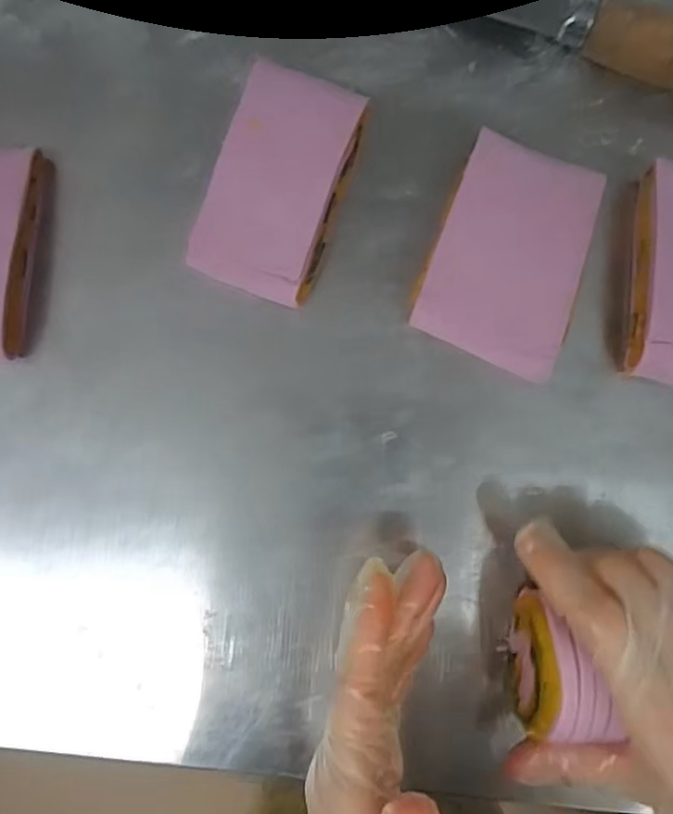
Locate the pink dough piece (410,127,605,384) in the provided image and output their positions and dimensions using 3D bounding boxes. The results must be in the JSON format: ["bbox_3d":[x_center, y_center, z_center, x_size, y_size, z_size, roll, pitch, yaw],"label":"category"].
[{"bbox_3d":[0.081,-0.071,0.281,0.070,0.031,0.097,20,87,0],"label":"pink dough piece"}]

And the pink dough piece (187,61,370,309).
[{"bbox_3d":[-0.027,-0.104,0.282,0.060,0.026,0.100,20,87,0],"label":"pink dough piece"}]

